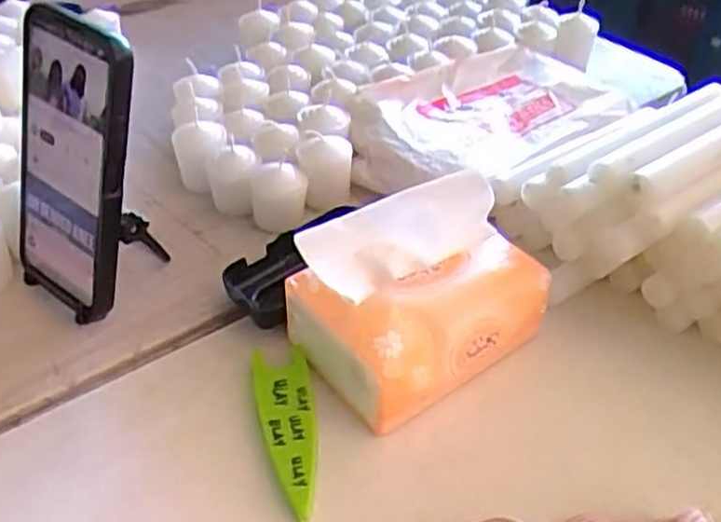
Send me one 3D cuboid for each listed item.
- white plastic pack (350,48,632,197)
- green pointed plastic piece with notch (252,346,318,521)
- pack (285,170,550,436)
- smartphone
[{"bbox_3d":[0.103,-0.114,0.581,0.248,0.032,0.139,-20,42,-20],"label":"white plastic pack"},{"bbox_3d":[-0.036,0.086,0.387,0.031,0.007,0.102,-14,42,-5],"label":"green pointed plastic piece with notch"},{"bbox_3d":[0.032,0.018,0.417,0.127,0.077,0.095,-27,45,-27],"label":"pack"},{"bbox_3d":[-0.166,-0.052,0.414,0.086,0.168,0.018,28,25,26],"label":"smartphone"}]

